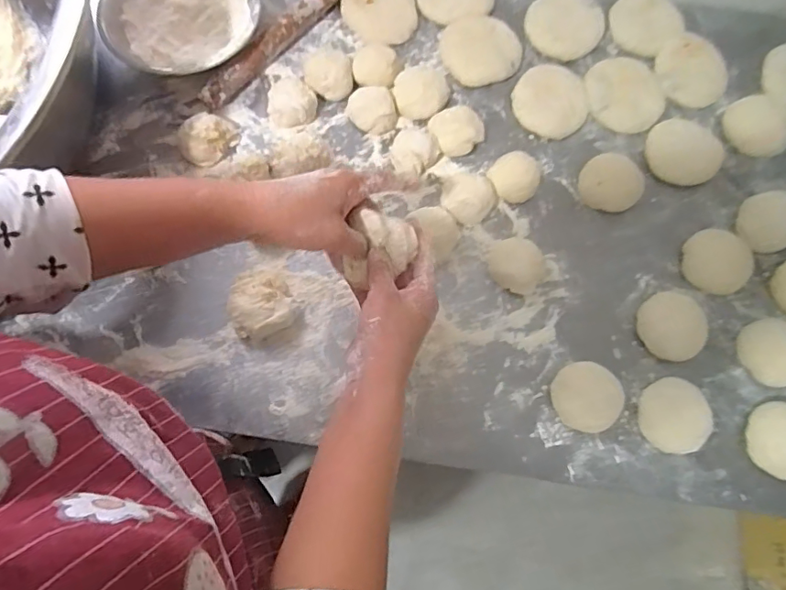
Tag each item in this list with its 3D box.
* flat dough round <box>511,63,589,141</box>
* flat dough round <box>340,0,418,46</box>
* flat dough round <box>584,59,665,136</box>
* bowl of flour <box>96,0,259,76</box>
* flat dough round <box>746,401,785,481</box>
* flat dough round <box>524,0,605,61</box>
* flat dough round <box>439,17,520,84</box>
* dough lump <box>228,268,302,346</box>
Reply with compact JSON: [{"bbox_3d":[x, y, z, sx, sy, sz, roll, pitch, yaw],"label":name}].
[{"bbox_3d":[0.191,-0.232,0.615,0.086,0.017,0.105,44,79,9],"label":"flat dough round"},{"bbox_3d":[-0.014,-0.350,0.634,0.086,0.017,0.079,0,76,-1],"label":"flat dough round"},{"bbox_3d":[0.271,-0.236,0.609,0.086,0.016,0.093,0,76,-1],"label":"flat dough round"},{"bbox_3d":[-0.240,-0.317,0.598,0.169,0.056,0.170,0,76,-1],"label":"bowl of flour"},{"bbox_3d":[0.371,0.140,0.496,0.060,0.032,0.068,14,76,3],"label":"flat dough round"},{"bbox_3d":[0.212,-0.335,0.635,0.093,0.020,0.088,0,76,-1],"label":"flat dough round"},{"bbox_3d":[0.105,-0.293,0.614,0.084,0.029,0.086,0,76,-1],"label":"flat dough round"},{"bbox_3d":[-0.132,0.011,0.524,0.063,0.026,0.072,-25,77,-7],"label":"dough lump"}]

